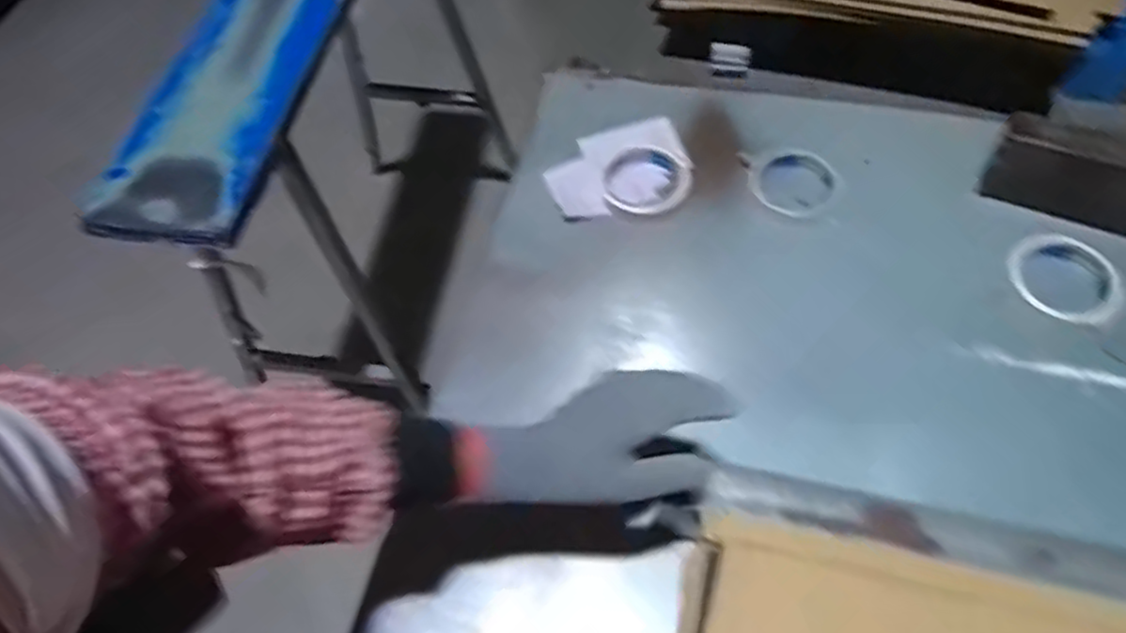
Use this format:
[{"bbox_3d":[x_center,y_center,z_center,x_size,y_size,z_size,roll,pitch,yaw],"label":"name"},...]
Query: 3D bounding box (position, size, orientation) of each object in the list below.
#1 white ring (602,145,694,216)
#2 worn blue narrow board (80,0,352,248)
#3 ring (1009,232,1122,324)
[{"bbox_3d":[0.088,-0.152,0.773,0.091,0.020,0.088,-2,59,3],"label":"white ring"},{"bbox_3d":[-0.403,-0.455,1.044,0.199,0.047,0.888,6,59,7],"label":"worn blue narrow board"},{"bbox_3d":[0.464,-0.035,0.677,0.084,0.013,0.099,-31,62,-14],"label":"ring"}]

